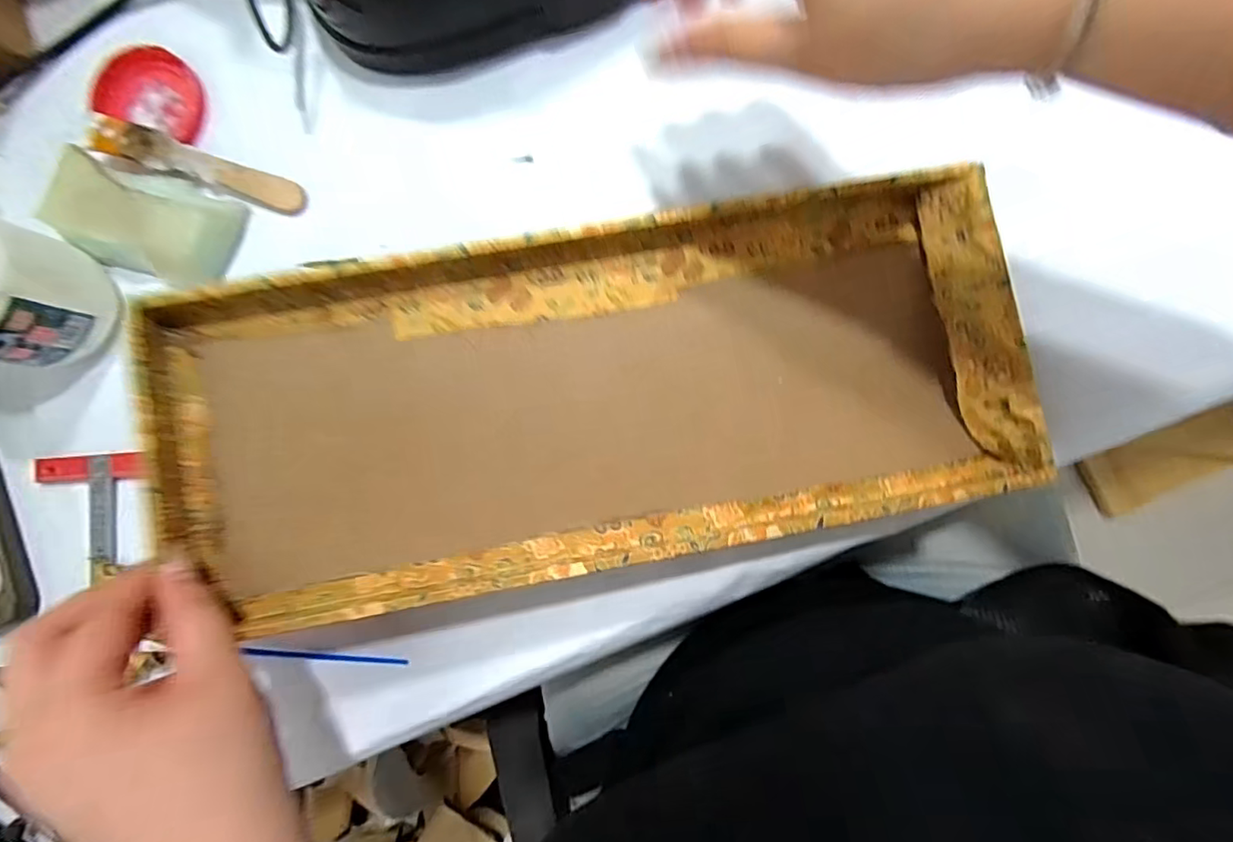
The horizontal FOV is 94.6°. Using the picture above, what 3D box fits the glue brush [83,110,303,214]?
[{"bbox_3d":[-0.259,-0.159,0.354,0.133,0.005,0.023,18,85,-3],"label":"glue brush"}]

